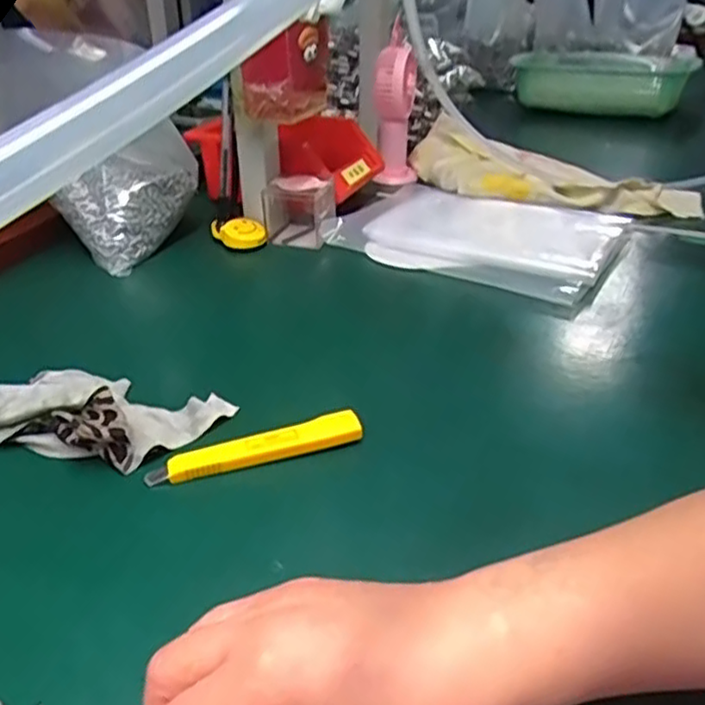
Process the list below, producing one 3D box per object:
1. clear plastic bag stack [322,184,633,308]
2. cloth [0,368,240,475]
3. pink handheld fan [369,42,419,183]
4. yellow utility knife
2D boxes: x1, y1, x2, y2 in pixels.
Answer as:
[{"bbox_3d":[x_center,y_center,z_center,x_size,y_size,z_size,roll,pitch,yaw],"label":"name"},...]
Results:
[{"bbox_3d":[0.112,-0.126,0.679,0.292,0.025,0.187,23,39,34],"label":"clear plastic bag stack"},{"bbox_3d":[-0.162,0.031,0.425,0.153,0.035,0.071,7,32,12],"label":"cloth"},{"bbox_3d":[0.048,-0.286,0.831,0.052,0.147,0.061,-1,31,0],"label":"pink handheld fan"},{"bbox_3d":[-0.055,0.057,0.400,0.125,0.013,0.021,-12,33,-17],"label":"yellow utility knife"}]

